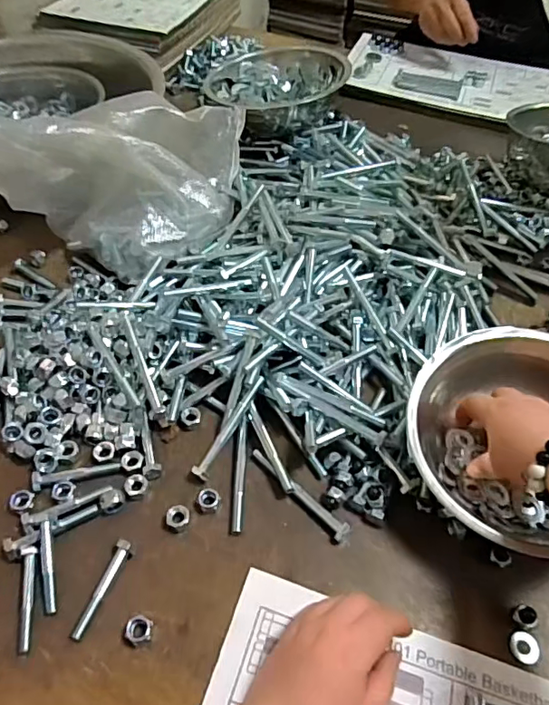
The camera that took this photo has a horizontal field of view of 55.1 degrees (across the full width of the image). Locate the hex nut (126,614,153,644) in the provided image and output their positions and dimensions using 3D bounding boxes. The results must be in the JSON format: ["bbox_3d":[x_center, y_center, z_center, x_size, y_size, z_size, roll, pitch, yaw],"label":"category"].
[{"bbox_3d":[-0.095,0.197,0.372,0.016,0.010,0.017,9,51,4],"label":"hex nut"}]

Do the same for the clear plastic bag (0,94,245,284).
[{"bbox_3d":[-0.243,-0.245,0.626,0.376,0.163,0.260,10,52,5],"label":"clear plastic bag"}]

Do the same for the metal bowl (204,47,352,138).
[{"bbox_3d":[0.004,-0.393,0.803,0.196,0.087,0.196,1,51,-2],"label":"metal bowl"}]

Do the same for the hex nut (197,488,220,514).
[{"bbox_3d":[-0.054,0.122,0.435,0.018,0.010,0.018,25,54,16],"label":"hex nut"}]

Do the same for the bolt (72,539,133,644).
[{"bbox_3d":[-0.129,0.173,0.388,0.012,0.014,0.071,19,53,12],"label":"bolt"}]

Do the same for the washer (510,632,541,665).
[{"bbox_3d":[0.182,0.214,0.382,0.020,0.004,0.021,-4,55,6],"label":"washer"}]

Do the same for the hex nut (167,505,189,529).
[{"bbox_3d":[-0.078,0.133,0.426,0.019,0.012,0.015,-13,53,-13],"label":"hex nut"}]

